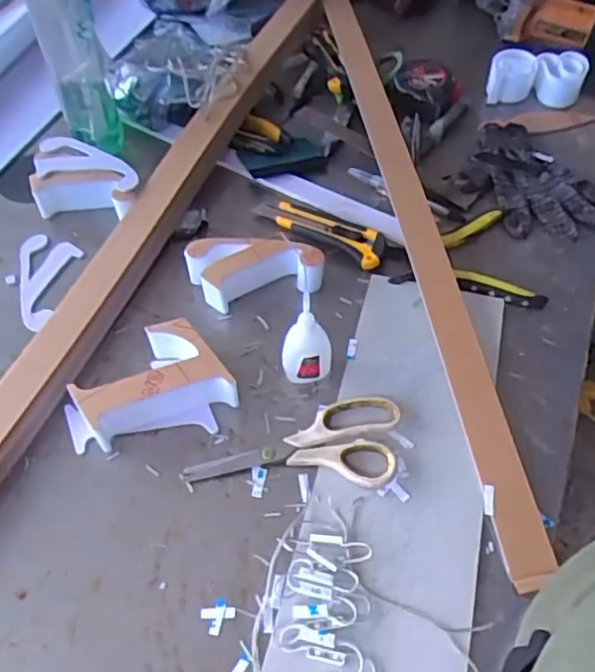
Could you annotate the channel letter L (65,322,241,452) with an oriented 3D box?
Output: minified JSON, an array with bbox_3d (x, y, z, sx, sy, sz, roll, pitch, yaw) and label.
[{"bbox_3d":[-0.134,0.042,0.575,0.147,0.049,0.092,-10,53,-7],"label":"channel letter L"}]

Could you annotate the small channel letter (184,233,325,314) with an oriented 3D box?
[{"bbox_3d":[-0.043,-0.070,0.657,0.134,0.047,0.059,-12,53,-8],"label":"small channel letter"}]

